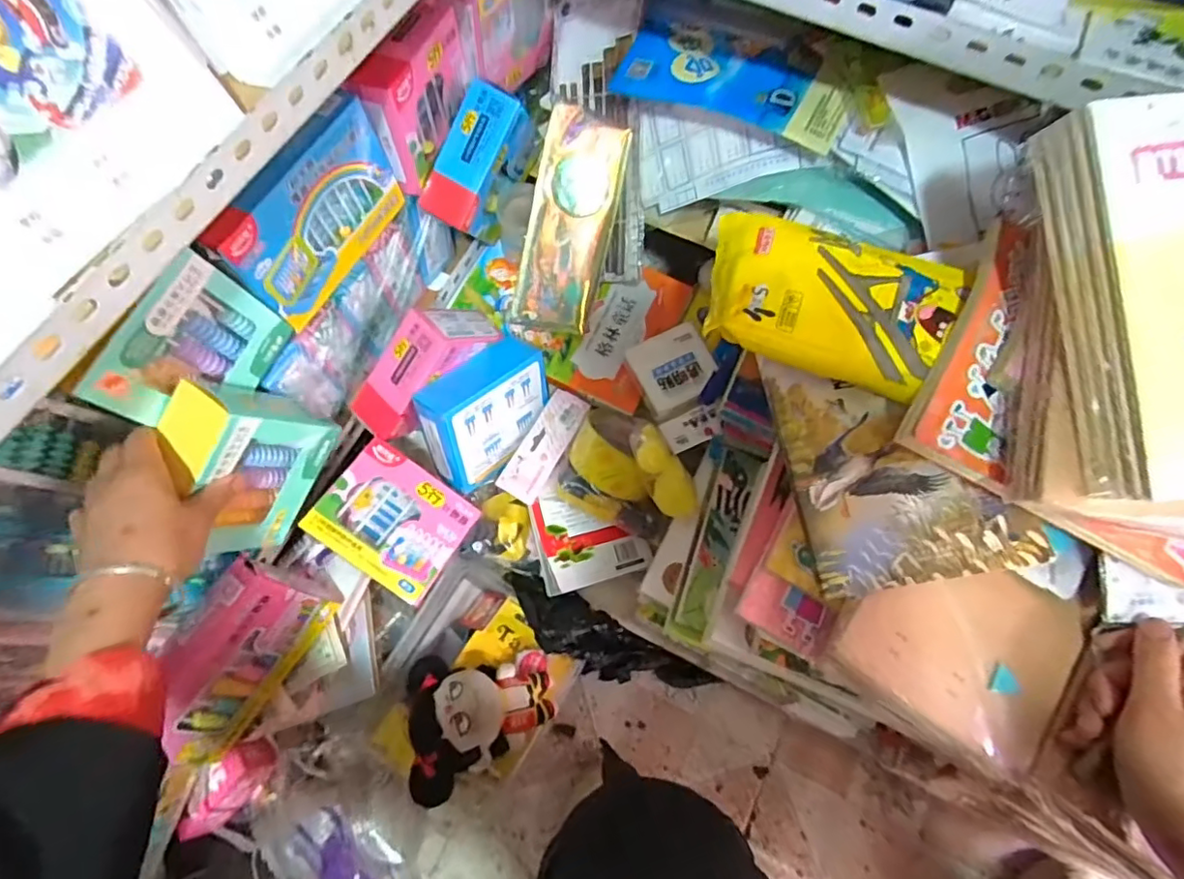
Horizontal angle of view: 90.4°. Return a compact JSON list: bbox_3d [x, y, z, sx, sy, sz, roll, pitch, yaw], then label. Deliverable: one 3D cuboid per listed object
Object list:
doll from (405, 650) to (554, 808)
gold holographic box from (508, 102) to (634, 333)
[{"bbox_3d":[-0.103,0.252,0.543,0.130,0.072,0.113,-14,71,-5],"label":"doll"},{"bbox_3d":[-0.023,-0.209,0.588,0.076,0.042,0.205,18,115,6],"label":"gold holographic box"}]

